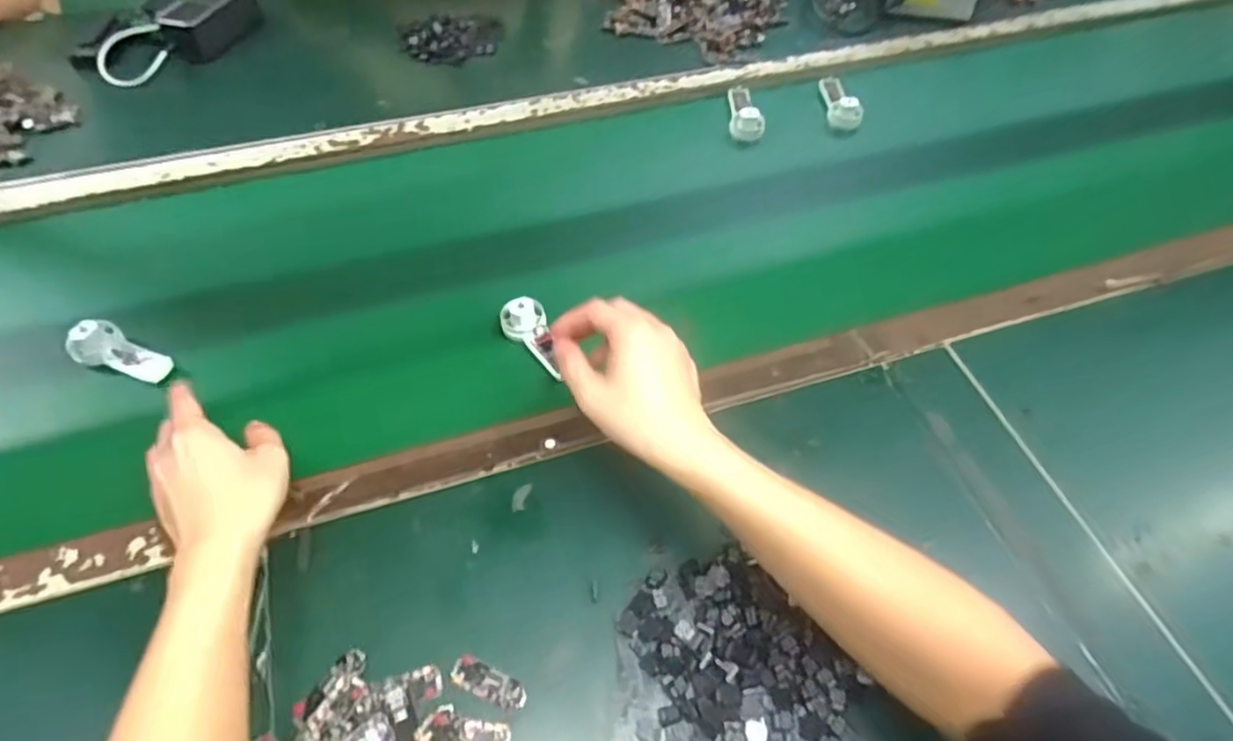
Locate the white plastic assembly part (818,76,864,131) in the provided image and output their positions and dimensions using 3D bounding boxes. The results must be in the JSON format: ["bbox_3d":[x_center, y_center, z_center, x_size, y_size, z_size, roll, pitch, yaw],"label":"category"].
[{"bbox_3d":[0.275,-0.336,0.804,0.034,0.036,0.100,2,53,-1],"label":"white plastic assembly part"}]

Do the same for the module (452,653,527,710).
[{"bbox_3d":[-0.082,0.200,0.420,0.050,0.004,0.018,22,57,13],"label":"module"}]

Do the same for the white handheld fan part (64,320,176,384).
[{"bbox_3d":[-0.425,-0.015,0.570,0.088,0.023,0.036,24,56,-2],"label":"white handheld fan part"}]

